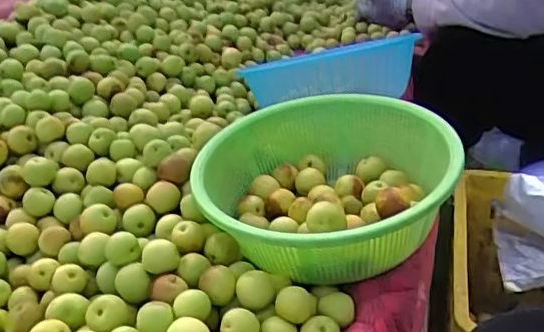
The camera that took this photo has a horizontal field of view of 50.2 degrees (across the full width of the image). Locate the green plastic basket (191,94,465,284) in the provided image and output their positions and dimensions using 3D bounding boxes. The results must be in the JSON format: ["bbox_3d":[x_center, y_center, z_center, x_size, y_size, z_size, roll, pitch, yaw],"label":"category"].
[{"bbox_3d":[0.063,0.019,0.626,0.246,0.100,0.289,4,31,16],"label":"green plastic basket"}]

